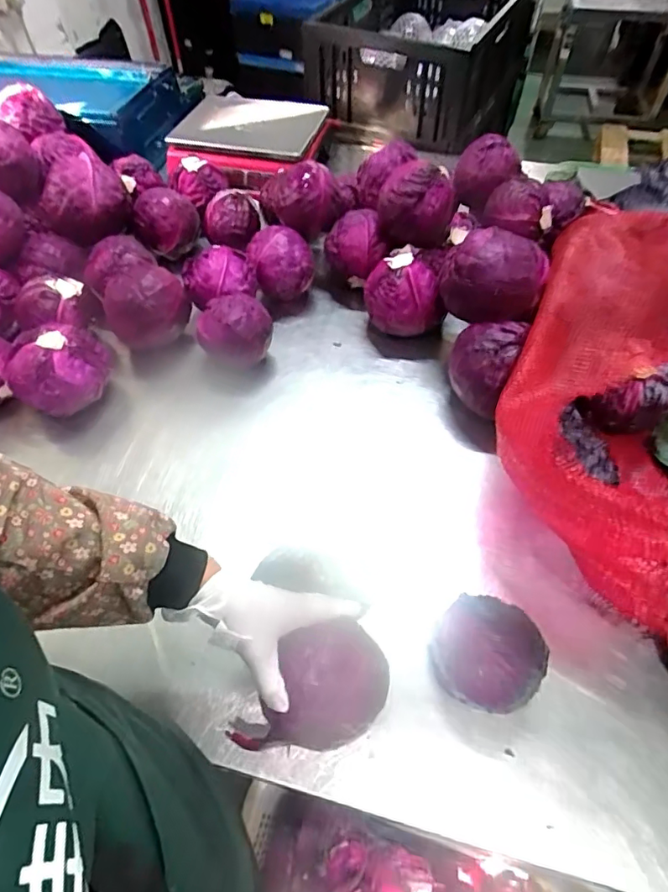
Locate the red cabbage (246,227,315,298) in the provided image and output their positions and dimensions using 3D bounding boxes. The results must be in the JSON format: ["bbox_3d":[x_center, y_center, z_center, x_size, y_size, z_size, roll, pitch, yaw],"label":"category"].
[{"bbox_3d":[-0.094,-0.308,0.903,0.100,0.110,0.095,-25,57,-16],"label":"red cabbage"}]

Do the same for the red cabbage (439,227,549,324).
[{"bbox_3d":[0.228,-0.246,0.732,0.132,0.112,0.119,19,56,15],"label":"red cabbage"}]

